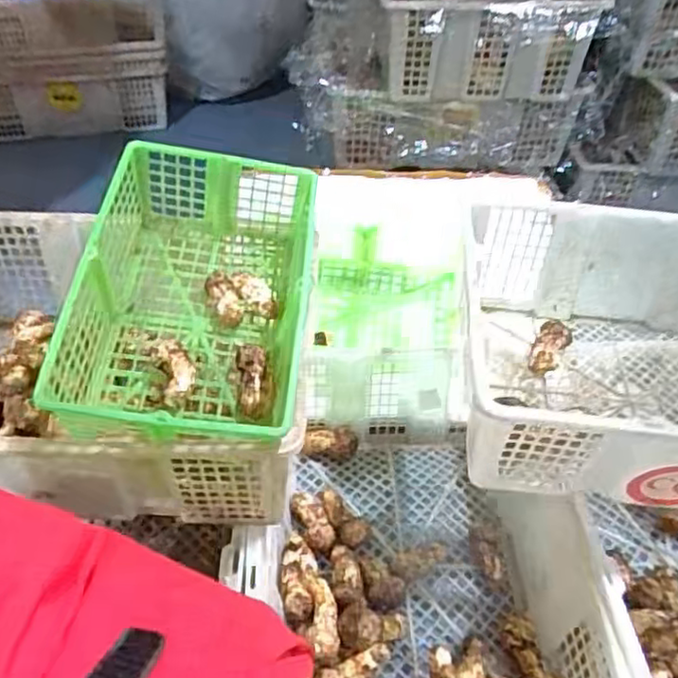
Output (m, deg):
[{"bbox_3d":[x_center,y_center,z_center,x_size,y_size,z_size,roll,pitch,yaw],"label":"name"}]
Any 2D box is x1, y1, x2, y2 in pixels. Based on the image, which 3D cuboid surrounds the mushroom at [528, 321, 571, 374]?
[{"bbox_3d":[0.265,0.010,0.851,0.038,0.023,0.080,26,64,24],"label":"mushroom"}]

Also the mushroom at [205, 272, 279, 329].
[{"bbox_3d":[-0.111,-0.049,0.748,0.069,0.033,0.065,-18,47,-19],"label":"mushroom"}]

